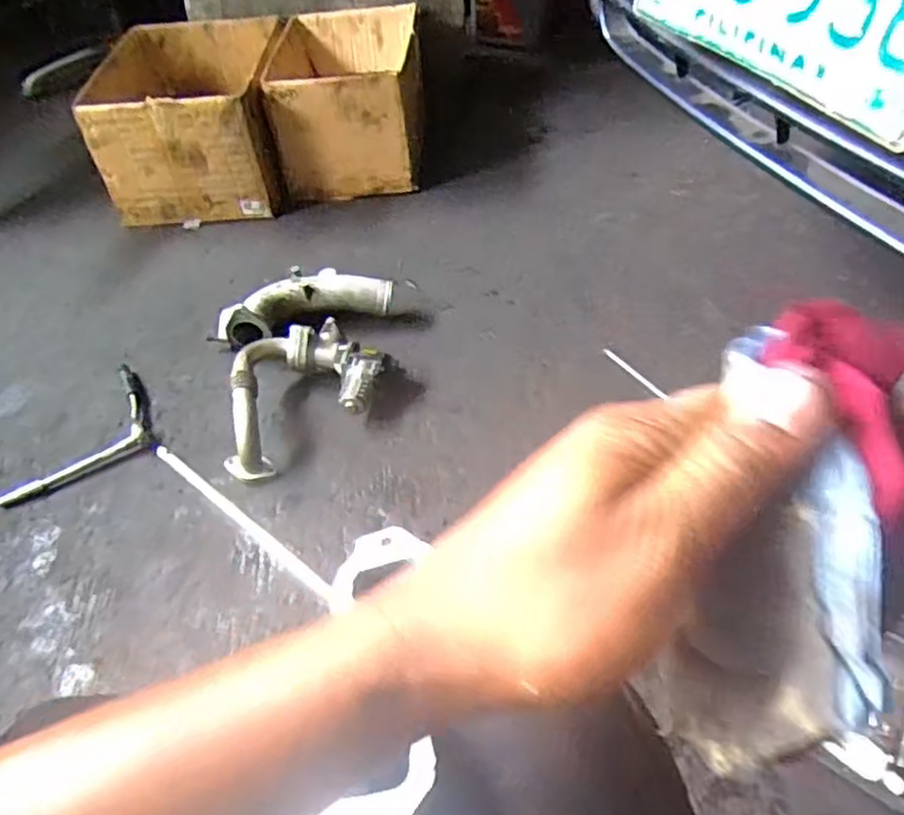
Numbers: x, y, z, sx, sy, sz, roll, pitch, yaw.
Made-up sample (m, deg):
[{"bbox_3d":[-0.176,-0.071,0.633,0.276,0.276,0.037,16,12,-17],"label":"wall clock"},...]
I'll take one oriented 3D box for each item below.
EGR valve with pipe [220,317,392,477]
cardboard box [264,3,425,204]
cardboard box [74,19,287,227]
[{"bbox_3d":[-0.219,-0.017,1.100,0.222,0.092,0.248,-1,48,5],"label":"EGR valve with pipe"},{"bbox_3d":[-0.223,-0.657,1.577,0.303,0.252,0.363,-4,48,2],"label":"cardboard box"},{"bbox_3d":[-0.549,-0.618,1.566,0.366,0.254,0.430,-8,48,-1],"label":"cardboard box"}]

